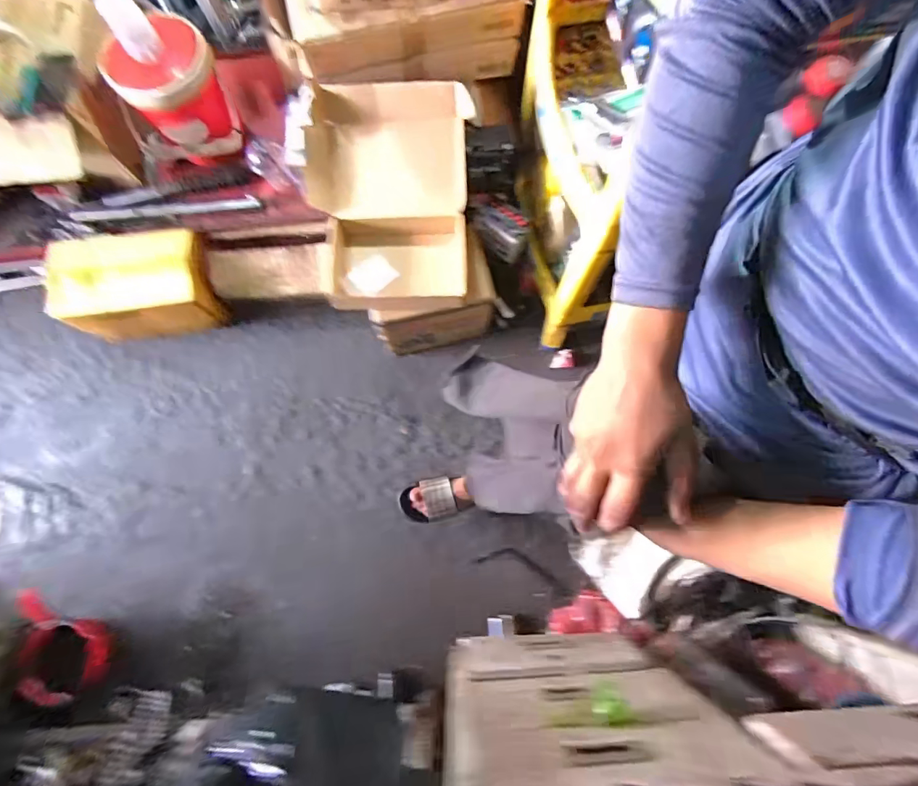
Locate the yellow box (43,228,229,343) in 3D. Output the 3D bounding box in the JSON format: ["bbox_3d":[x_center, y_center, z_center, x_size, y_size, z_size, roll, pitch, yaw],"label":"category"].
[{"bbox_3d":[-0.868,-0.297,1.189,0.401,0.155,0.229,-8,77,-2],"label":"yellow box"}]

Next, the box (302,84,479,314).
[{"bbox_3d":[-0.161,-0.431,0.997,0.354,0.214,0.443,3,77,1],"label":"box"}]

